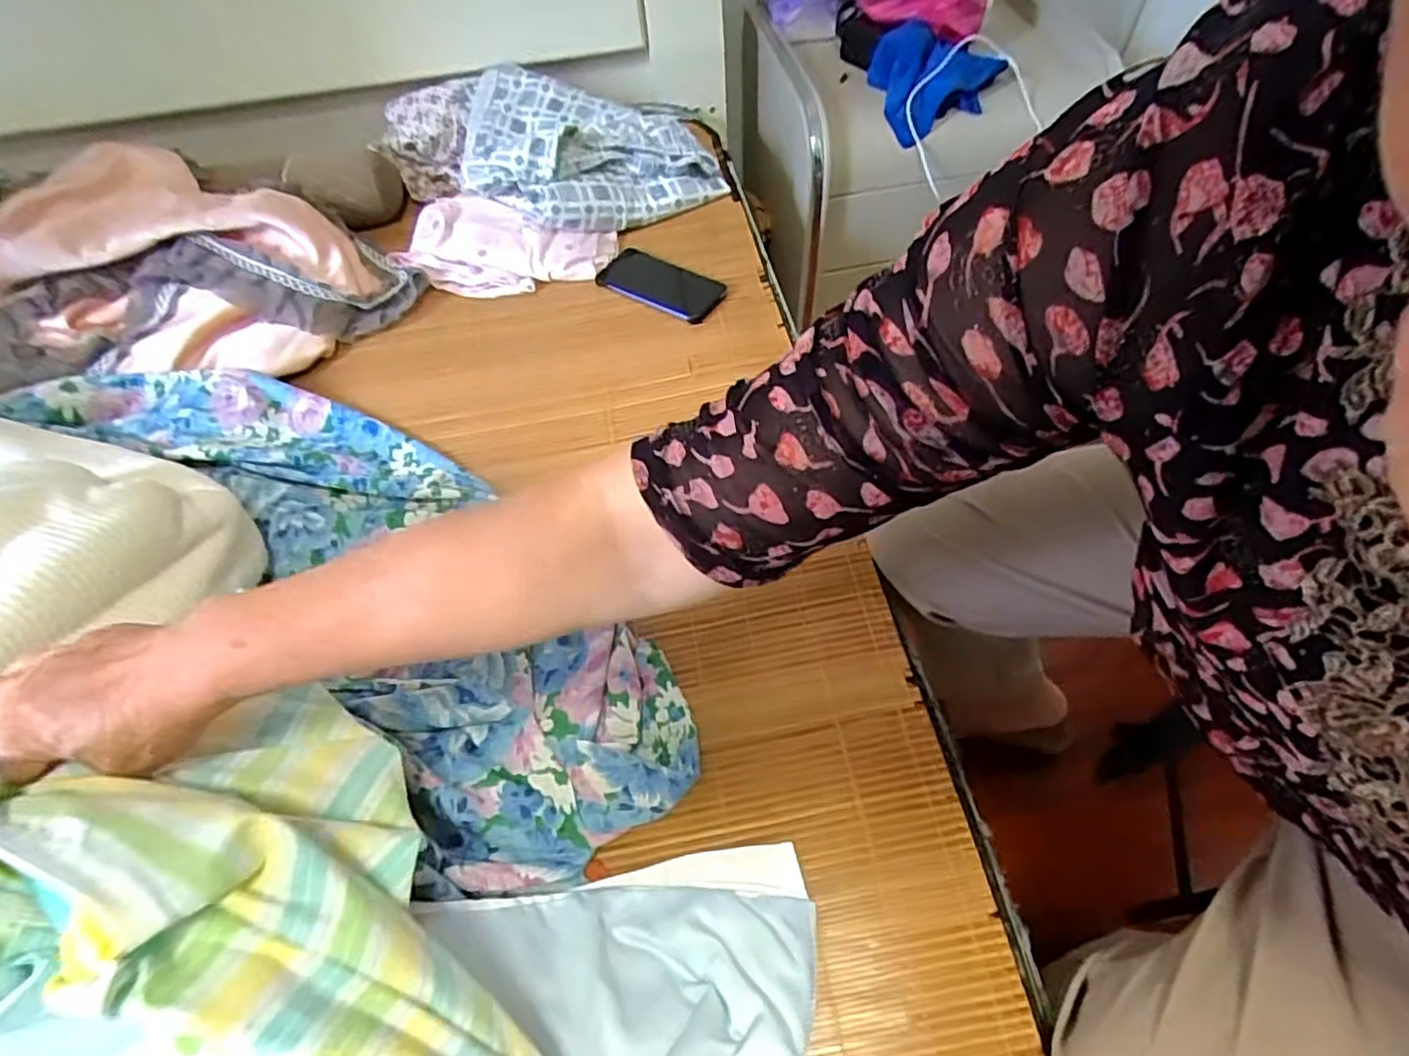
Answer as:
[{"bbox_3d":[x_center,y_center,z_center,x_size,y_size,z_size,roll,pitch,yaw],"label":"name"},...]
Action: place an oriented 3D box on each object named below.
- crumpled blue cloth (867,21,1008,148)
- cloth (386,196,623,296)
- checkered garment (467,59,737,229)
[{"bbox_3d":[0.340,-0.671,1.027,0.171,0.111,0.158,-29,57,-17],"label":"crumpled blue cloth"},{"bbox_3d":[-0.266,-0.368,0.896,0.281,0.083,0.111,3,55,6],"label":"cloth"},{"bbox_3d":[-0.157,-0.526,0.963,0.341,0.122,0.280,-12,54,-6],"label":"checkered garment"}]

